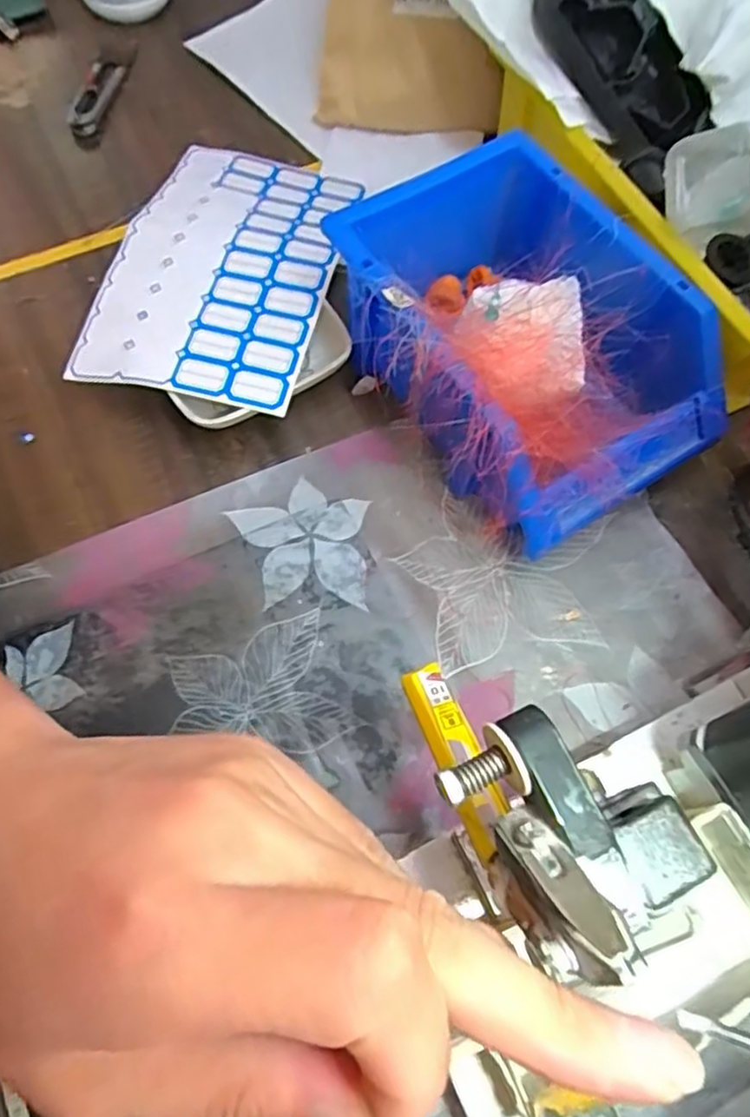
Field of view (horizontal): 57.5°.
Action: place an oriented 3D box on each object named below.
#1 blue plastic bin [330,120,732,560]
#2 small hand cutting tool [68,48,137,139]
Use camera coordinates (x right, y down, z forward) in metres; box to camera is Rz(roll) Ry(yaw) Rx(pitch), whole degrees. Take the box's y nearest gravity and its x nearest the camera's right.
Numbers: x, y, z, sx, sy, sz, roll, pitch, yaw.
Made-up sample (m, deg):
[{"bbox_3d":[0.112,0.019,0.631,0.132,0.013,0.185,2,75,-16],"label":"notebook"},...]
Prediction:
[{"bbox_3d":[0.064,-0.096,0.335,0.139,0.083,0.174,-30,71,-14],"label":"blue plastic bin"},{"bbox_3d":[-0.191,-0.329,0.477,0.022,0.011,0.106,9,66,2],"label":"small hand cutting tool"}]

